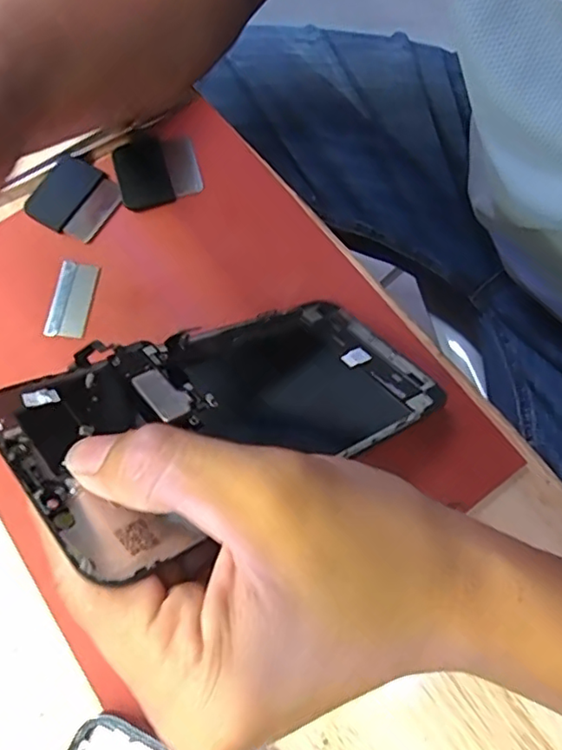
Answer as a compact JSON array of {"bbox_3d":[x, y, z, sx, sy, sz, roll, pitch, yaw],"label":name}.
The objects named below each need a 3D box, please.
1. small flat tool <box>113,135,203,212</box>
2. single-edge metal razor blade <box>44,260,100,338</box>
[{"bbox_3d":[-0.064,-0.106,0.305,0.041,0.005,0.041,-16,67,-6],"label":"small flat tool"},{"bbox_3d":[-0.101,-0.037,0.284,0.019,0.004,0.038,7,67,4],"label":"single-edge metal razor blade"}]

